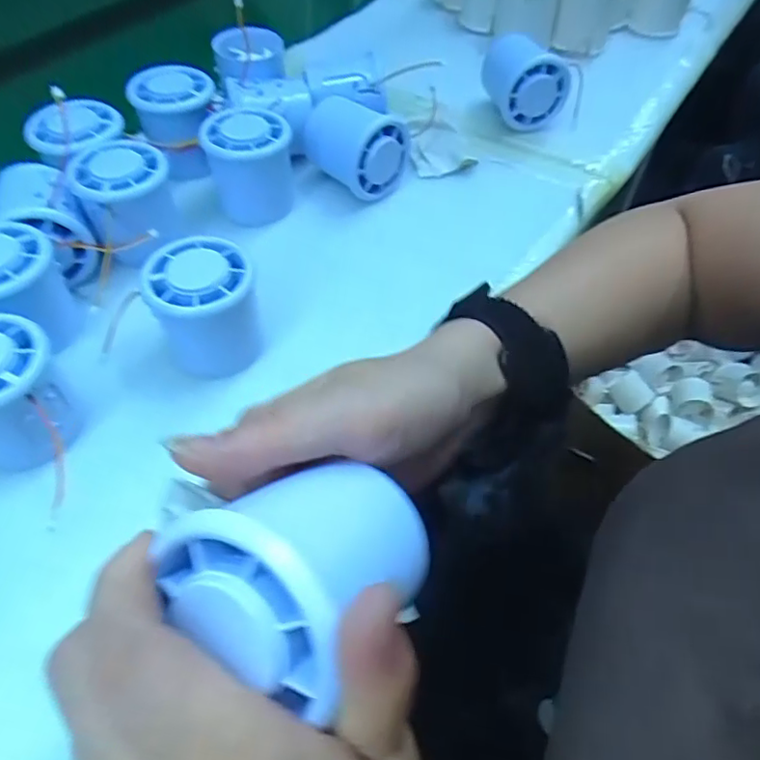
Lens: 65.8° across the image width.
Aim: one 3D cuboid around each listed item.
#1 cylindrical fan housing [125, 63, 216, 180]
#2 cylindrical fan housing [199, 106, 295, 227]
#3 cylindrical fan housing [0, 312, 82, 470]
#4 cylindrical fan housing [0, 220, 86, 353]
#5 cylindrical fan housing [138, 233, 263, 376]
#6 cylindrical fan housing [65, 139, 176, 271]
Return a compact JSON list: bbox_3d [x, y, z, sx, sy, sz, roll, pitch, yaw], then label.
[{"bbox_3d":[-0.143,-0.181,0.412,0.054,0.054,0.050,1,54,-1],"label":"cylindrical fan housing"},{"bbox_3d":[-0.084,-0.139,0.386,0.052,0.051,0.064,-11,55,-9],"label":"cylindrical fan housing"},{"bbox_3d":[-0.174,0.009,0.276,0.053,0.055,0.056,1,54,-1],"label":"cylindrical fan housing"},{"bbox_3d":[-0.198,-0.048,0.316,0.054,0.051,0.051,1,54,-1],"label":"cylindrical fan housing"},{"bbox_3d":[-0.091,-0.036,0.312,0.054,0.053,0.062,-14,55,-11],"label":"cylindrical fan housing"},{"bbox_3d":[-0.152,-0.107,0.358,0.052,0.050,0.058,-20,57,-15],"label":"cylindrical fan housing"}]

